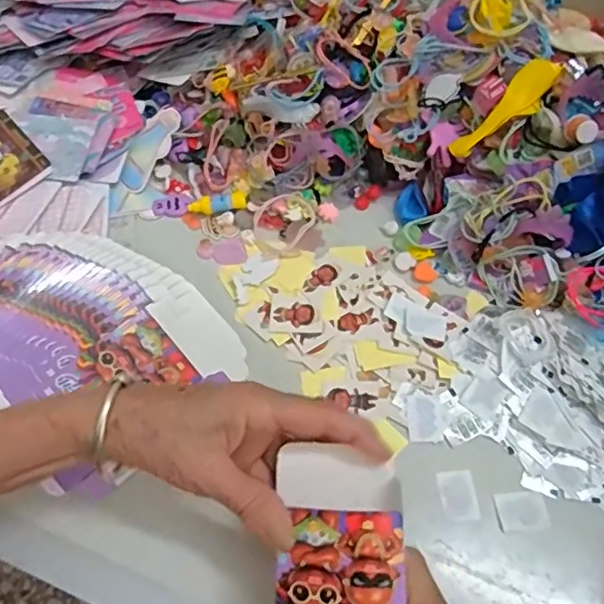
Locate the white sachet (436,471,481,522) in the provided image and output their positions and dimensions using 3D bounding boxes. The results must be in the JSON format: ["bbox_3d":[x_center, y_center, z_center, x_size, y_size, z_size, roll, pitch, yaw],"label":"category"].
[{"bbox_3d":[0.102,0.126,0.373,0.022,0.004,0.031,-6,60,-4],"label":"white sachet"}]

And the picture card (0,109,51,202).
[{"bbox_3d":[-0.270,-0.129,0.507,0.062,0.008,0.086,-37,66,-20],"label":"picture card"}]

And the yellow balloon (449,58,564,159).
[{"bbox_3d":[0.164,-0.152,0.452,0.110,0.026,0.031,-42,66,3],"label":"yellow balloon"}]

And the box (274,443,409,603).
[{"bbox_3d":[0.015,0.150,0.287,0.065,0.027,0.145,5,73,4],"label":"box"}]

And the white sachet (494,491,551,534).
[{"bbox_3d":[0.141,0.135,0.369,0.032,0.005,0.024,-5,60,-3],"label":"white sachet"}]

